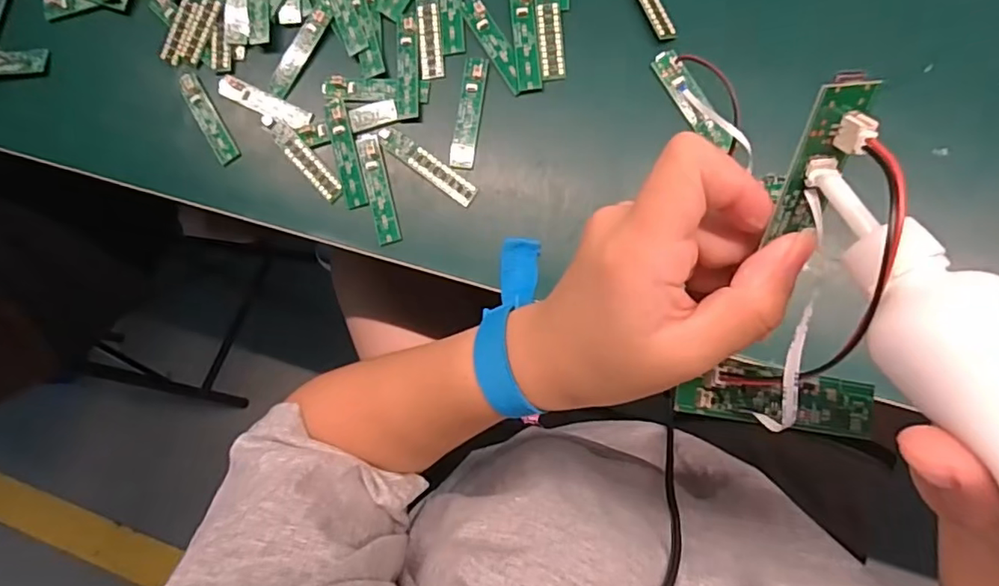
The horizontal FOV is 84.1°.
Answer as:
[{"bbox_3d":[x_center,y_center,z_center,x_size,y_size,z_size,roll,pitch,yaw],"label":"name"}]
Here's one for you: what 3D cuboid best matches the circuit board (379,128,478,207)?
[{"bbox_3d":[-0.055,-0.095,0.412,0.086,0.006,0.017,37,90,11],"label":"circuit board"}]

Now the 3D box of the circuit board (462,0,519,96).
[{"bbox_3d":[-0.004,-0.187,0.412,0.017,0.004,0.082,-28,81,5],"label":"circuit board"}]

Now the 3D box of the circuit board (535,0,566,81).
[{"bbox_3d":[0.037,-0.201,0.409,0.019,0.004,0.087,-4,83,8],"label":"circuit board"}]

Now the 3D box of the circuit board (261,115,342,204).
[{"bbox_3d":[-0.154,-0.107,0.429,0.016,0.006,0.087,-42,80,2],"label":"circuit board"}]

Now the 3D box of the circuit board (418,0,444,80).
[{"bbox_3d":[-0.053,-0.208,0.423,0.017,0.004,0.087,-4,83,8],"label":"circuit board"}]

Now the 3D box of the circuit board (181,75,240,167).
[{"bbox_3d":[-0.235,-0.141,0.446,0.018,0.005,0.081,-31,80,4],"label":"circuit board"}]

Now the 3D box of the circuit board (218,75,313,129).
[{"bbox_3d":[-0.188,-0.151,0.439,0.088,0.005,0.017,27,88,11],"label":"circuit board"}]

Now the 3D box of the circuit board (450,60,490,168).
[{"bbox_3d":[-0.023,-0.134,0.413,0.020,0.004,0.082,9,85,10],"label":"circuit board"}]

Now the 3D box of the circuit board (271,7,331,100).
[{"bbox_3d":[-0.160,-0.191,0.439,0.019,0.005,0.073,35,90,11],"label":"circuit board"}]

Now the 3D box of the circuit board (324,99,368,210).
[{"bbox_3d":[-0.118,-0.108,0.423,0.018,0.005,0.086,-13,82,7],"label":"circuit board"}]

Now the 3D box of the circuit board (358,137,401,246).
[{"bbox_3d":[-0.091,-0.079,0.417,0.017,0.004,0.083,-14,82,7],"label":"circuit board"}]

